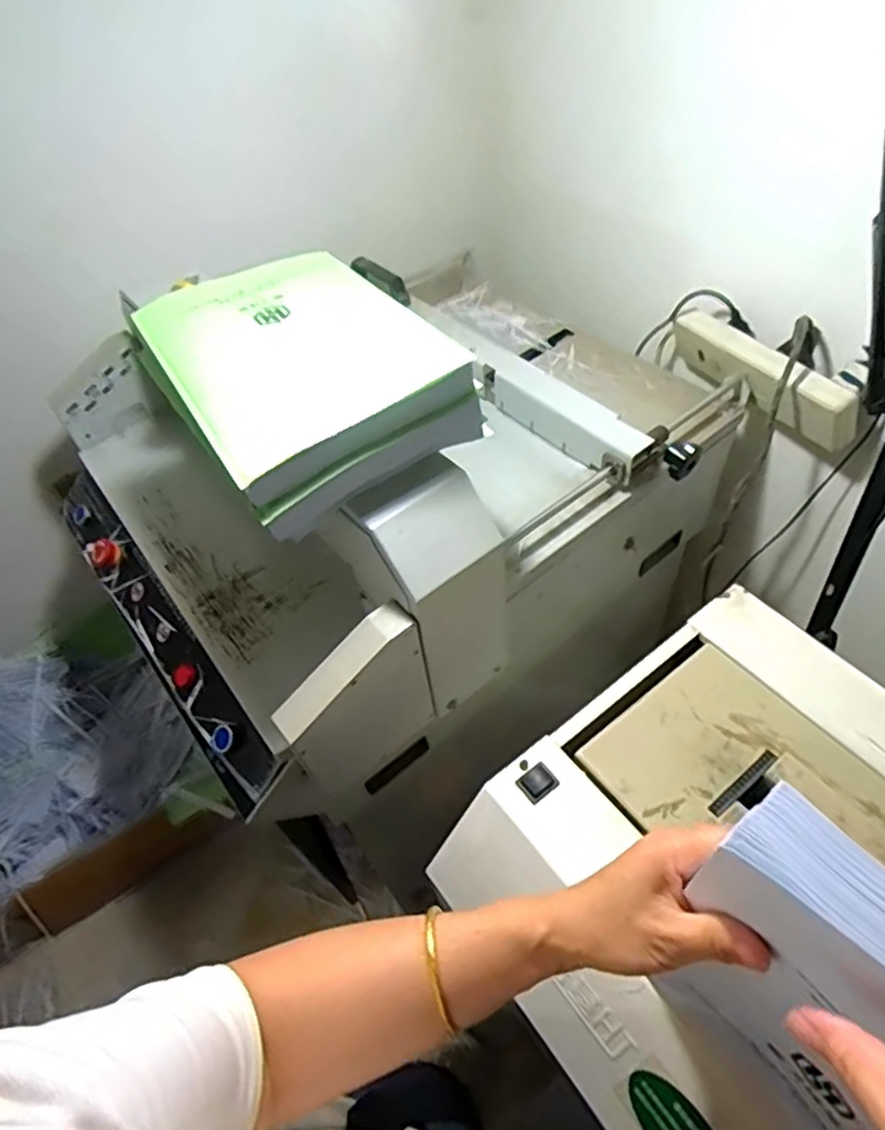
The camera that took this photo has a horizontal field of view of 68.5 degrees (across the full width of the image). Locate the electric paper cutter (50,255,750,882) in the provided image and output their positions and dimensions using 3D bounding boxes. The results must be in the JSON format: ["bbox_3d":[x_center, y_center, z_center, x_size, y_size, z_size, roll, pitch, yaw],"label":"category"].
[{"bbox_3d":[-0.065,-0.116,0.957,0.801,0.608,0.672,-34,56,-19],"label":"electric paper cutter"}]

